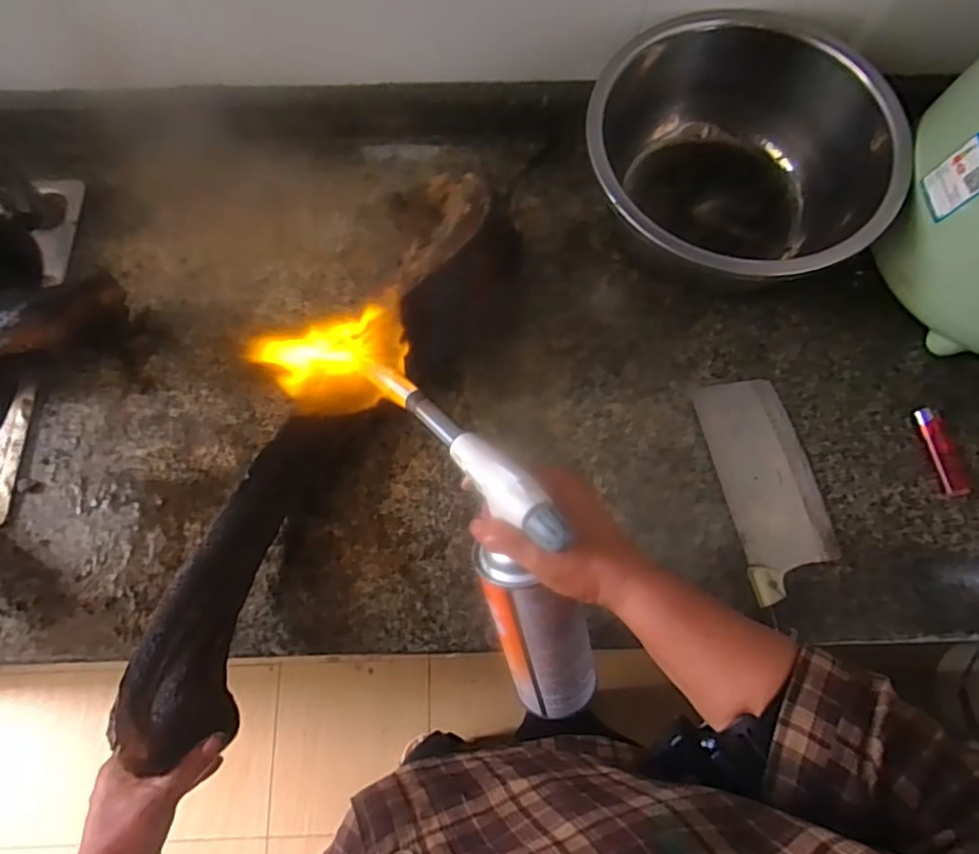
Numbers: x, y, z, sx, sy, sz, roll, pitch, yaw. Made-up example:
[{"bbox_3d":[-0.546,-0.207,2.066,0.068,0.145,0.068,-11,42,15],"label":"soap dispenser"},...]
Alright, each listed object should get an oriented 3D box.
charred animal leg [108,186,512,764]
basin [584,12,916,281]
[{"bbox_3d":[-0.134,0.005,0.531,0.126,0.115,0.503,29,73,8],"label":"charred animal leg"},{"bbox_3d":[0.241,-0.250,0.599,0.269,0.164,0.228,39,74,17],"label":"basin"}]

